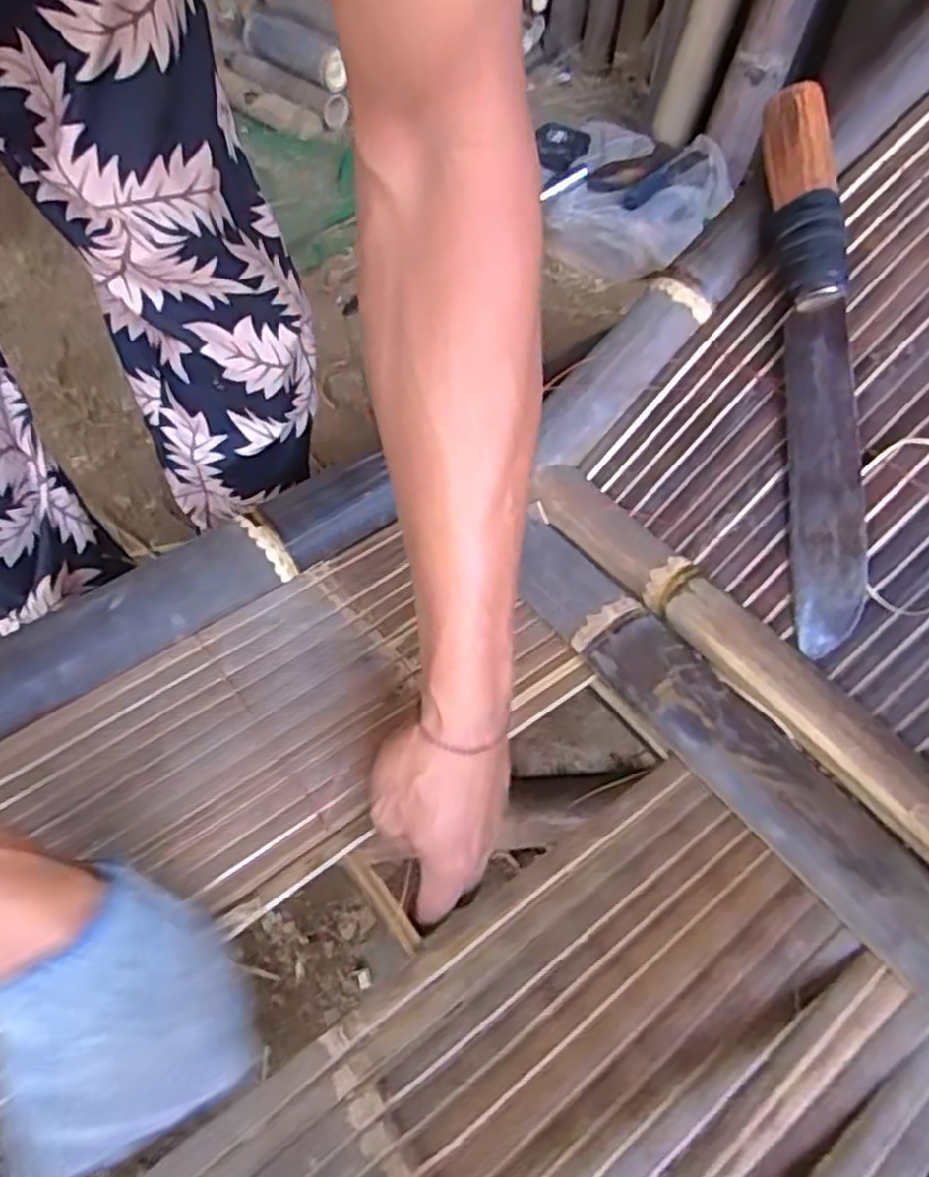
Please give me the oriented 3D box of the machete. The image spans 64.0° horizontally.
[{"bbox_3d":[0.207,-0.134,0.439,0.040,0.031,0.334,-2,84,1],"label":"machete"}]

